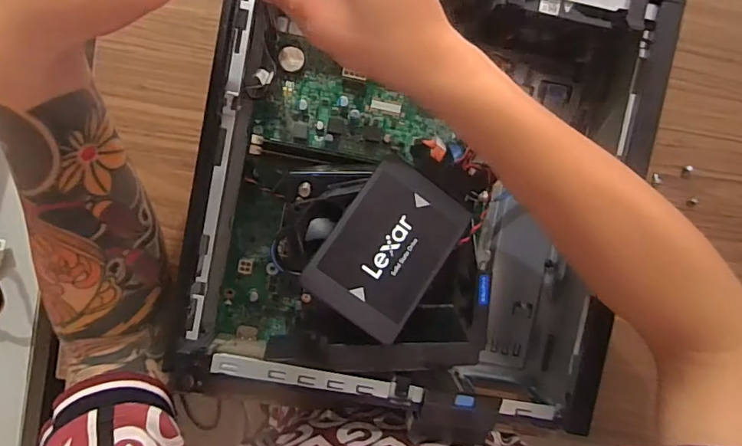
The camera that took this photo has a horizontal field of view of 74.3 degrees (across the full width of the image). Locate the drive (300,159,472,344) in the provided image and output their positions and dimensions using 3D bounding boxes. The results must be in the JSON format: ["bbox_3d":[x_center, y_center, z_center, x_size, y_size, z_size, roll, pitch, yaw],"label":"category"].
[{"bbox_3d":[0.012,0.016,0.301,0.070,0.004,0.097,37,79,-11],"label":"drive"}]

